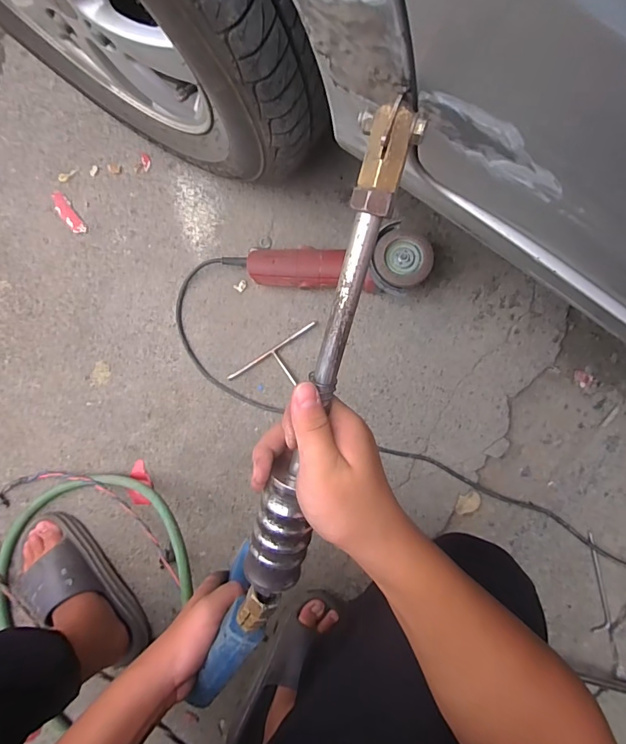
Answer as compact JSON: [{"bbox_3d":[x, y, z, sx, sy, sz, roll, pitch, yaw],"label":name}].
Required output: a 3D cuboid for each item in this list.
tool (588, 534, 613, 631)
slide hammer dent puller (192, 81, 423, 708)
[{"bbox_3d":[0.498,0.369,0.735,0.033,0.006,0.168,-5,91,-3],"label":"tool"},{"bbox_3d":[-0.019,0.096,0.319,0.048,0.032,0.524,15,110,-4],"label":"slide hammer dent puller"}]

